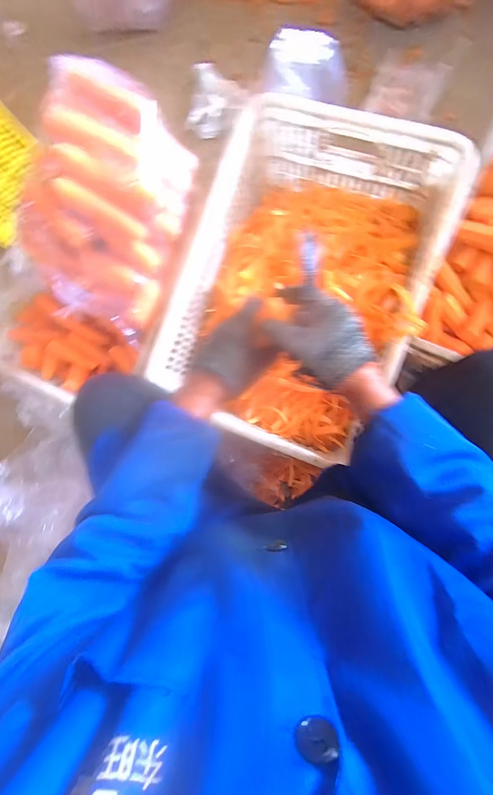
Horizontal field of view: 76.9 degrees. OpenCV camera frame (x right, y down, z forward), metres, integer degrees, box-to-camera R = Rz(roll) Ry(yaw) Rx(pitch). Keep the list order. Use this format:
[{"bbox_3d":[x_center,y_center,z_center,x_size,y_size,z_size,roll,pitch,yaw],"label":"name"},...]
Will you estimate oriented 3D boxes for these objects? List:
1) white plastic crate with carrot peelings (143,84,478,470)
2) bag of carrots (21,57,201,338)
[{"bbox_3d":[0.115,-0.226,0.637,0.417,0.183,0.588,23,92,10],"label":"white plastic crate with carrot peelings"},{"bbox_3d":[-0.273,-0.340,0.567,0.282,0.146,0.381,26,93,9],"label":"bag of carrots"}]

